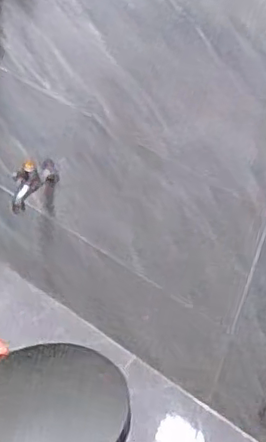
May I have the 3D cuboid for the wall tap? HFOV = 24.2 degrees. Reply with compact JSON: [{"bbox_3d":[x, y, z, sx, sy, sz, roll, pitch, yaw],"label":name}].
[{"bbox_3d":[-0.164,-0.065,1.046,0.050,0.092,0.095,23,51,16],"label":"wall tap"}]

